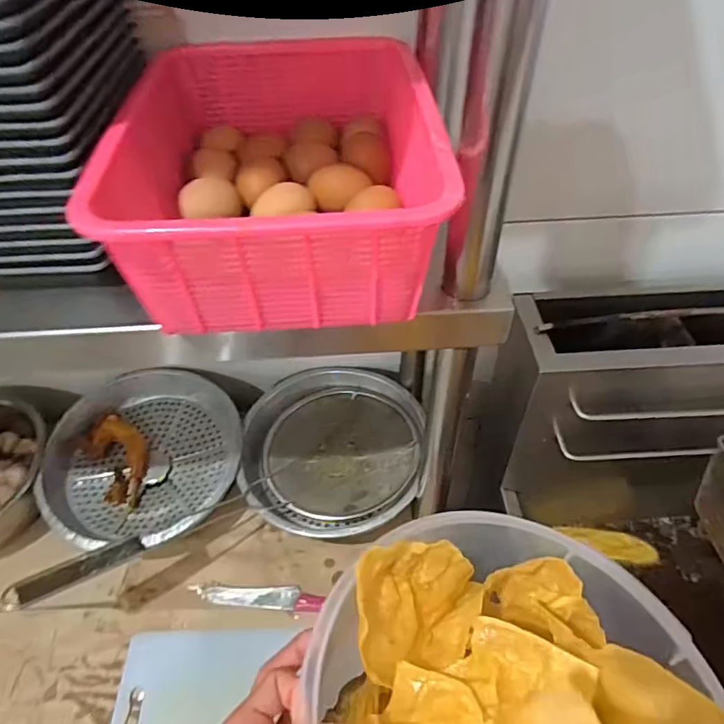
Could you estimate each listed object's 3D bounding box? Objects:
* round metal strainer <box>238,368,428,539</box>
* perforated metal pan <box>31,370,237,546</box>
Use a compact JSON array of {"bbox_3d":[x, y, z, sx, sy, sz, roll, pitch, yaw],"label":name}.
[{"bbox_3d":[-0.037,0.121,0.749,0.244,0.054,0.240,-1,47,1],"label":"round metal strainer"},{"bbox_3d":[-0.295,0.132,0.721,0.247,0.067,0.233,-1,47,1],"label":"perforated metal pan"}]

